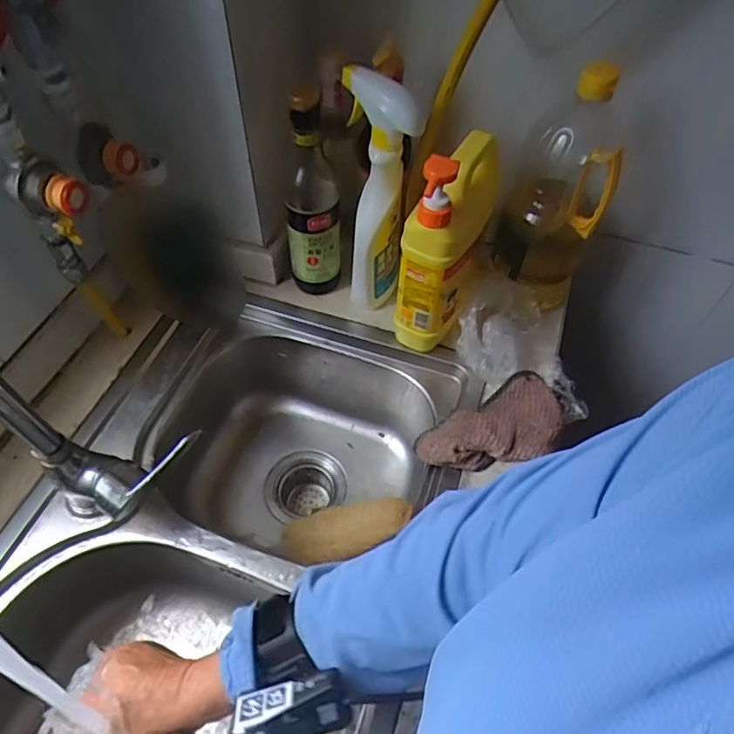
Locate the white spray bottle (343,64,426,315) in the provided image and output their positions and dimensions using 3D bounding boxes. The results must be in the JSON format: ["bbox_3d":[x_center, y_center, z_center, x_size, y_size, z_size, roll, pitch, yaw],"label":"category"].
[{"bbox_3d":[0.013,-0.186,0.645,0.070,0.274,0.086,-4,55,-5],"label":"white spray bottle"}]

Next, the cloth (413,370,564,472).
[{"bbox_3d":[0.148,0.064,0.614,0.183,0.035,0.085,-27,60,-20],"label":"cloth"}]

